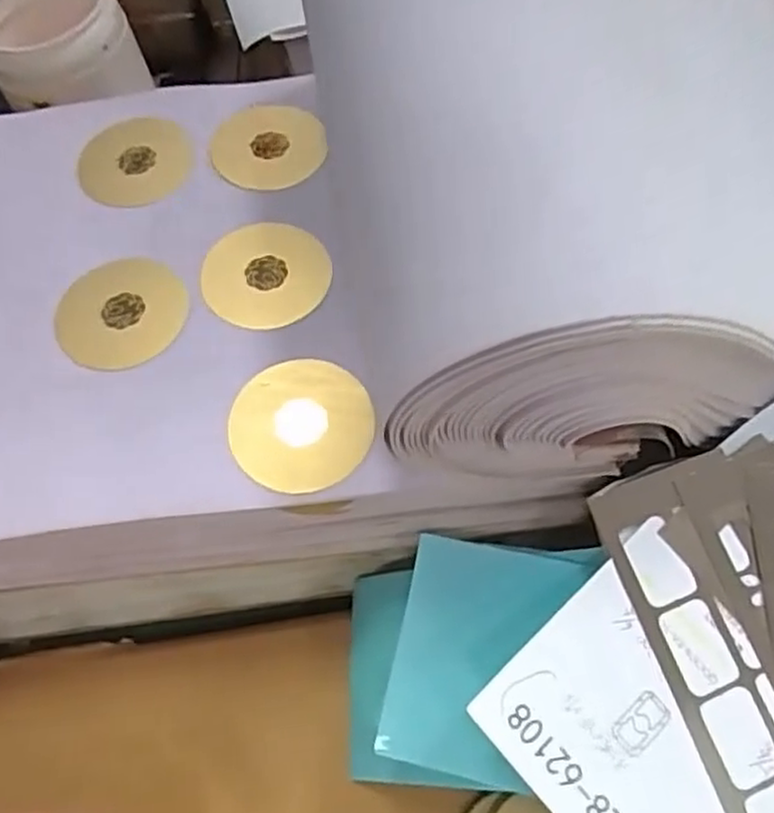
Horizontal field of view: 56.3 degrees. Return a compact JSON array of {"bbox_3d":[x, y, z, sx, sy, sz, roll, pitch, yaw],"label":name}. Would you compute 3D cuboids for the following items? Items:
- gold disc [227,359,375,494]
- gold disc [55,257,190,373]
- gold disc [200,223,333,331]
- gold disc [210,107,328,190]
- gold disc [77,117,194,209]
[{"bbox_3d":[-0.036,0.009,0.304,0.059,0.010,0.057,-1,63,1],"label":"gold disc"},{"bbox_3d":[-0.121,-0.043,0.331,0.053,0.007,0.059,17,65,10],"label":"gold disc"},{"bbox_3d":[-0.055,-0.062,0.336,0.056,0.004,0.056,-1,63,1],"label":"gold disc"},{"bbox_3d":[-0.061,-0.135,0.376,0.059,0.006,0.055,-1,64,2],"label":"gold disc"},{"bbox_3d":[-0.128,-0.126,0.374,0.052,0.005,0.057,-1,73,2],"label":"gold disc"}]

